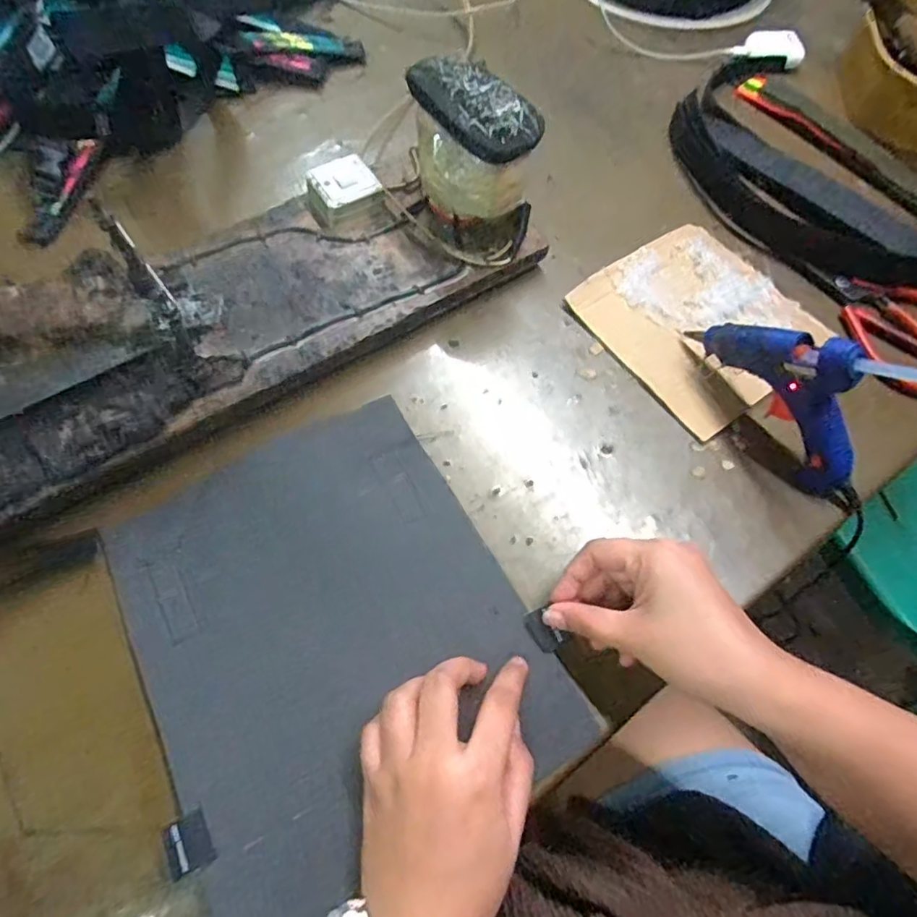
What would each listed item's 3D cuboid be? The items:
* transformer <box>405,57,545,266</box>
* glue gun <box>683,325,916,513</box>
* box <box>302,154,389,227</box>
[{"bbox_3d":[0.007,-0.215,0.416,0.063,0.099,0.106,-35,70,-17],"label":"transformer"},{"bbox_3d":[0.226,-0.052,0.354,0.023,0.138,0.171,-36,70,-17],"label":"glue gun"},{"bbox_3d":[-0.092,-0.210,0.450,0.054,0.022,0.043,-27,68,-14],"label":"box"}]

